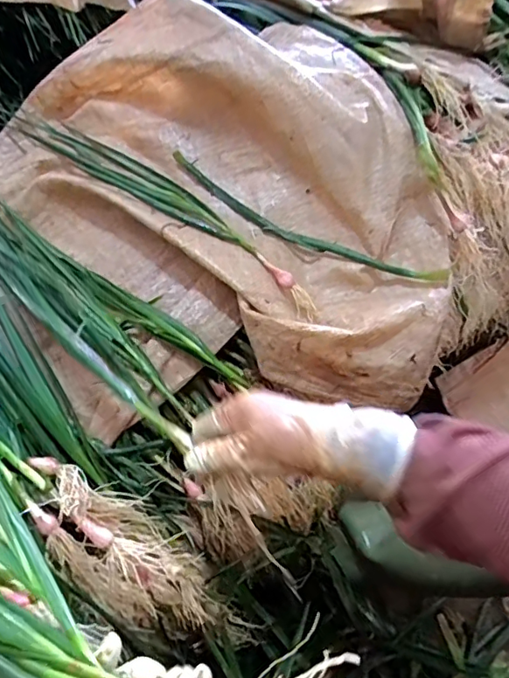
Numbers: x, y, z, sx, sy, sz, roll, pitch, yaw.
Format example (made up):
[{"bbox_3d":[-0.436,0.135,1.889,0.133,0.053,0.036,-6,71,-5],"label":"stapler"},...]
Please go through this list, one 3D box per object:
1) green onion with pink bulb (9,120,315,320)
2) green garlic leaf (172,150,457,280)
[{"bbox_3d":[-0.102,-0.156,0.553,0.415,0.020,0.069,37,59,23],"label":"green onion with pink bulb"},{"bbox_3d":[0.042,-0.120,0.534,0.314,0.021,0.033,26,55,17],"label":"green garlic leaf"}]

